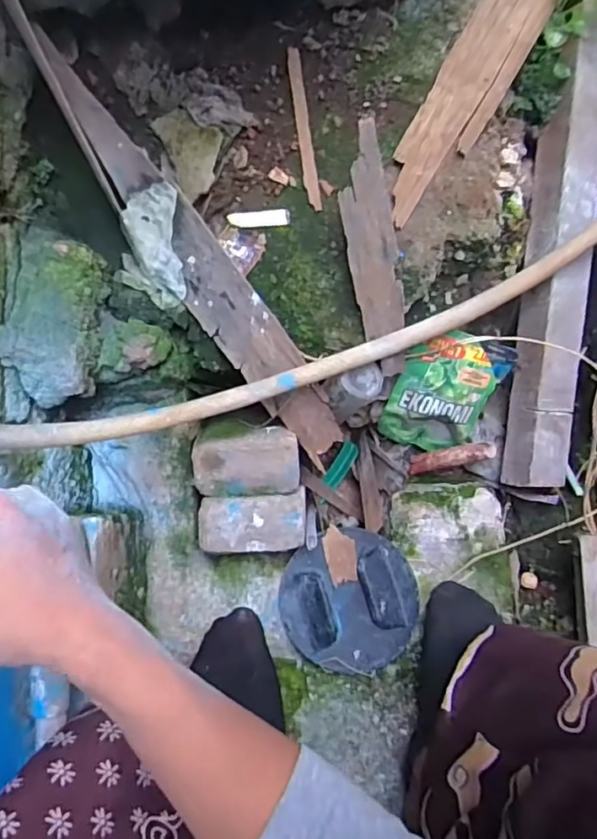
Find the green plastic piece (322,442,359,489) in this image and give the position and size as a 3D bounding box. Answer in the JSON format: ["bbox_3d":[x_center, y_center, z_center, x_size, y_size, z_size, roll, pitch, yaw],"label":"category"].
[{"bbox_3d":[0.054,0.056,0.711,0.020,0.014,0.062,31,77,3],"label":"green plastic piece"}]

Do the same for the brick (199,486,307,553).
[{"bbox_3d":[-0.045,0.104,0.578,0.106,0.035,0.055,-5,87,2],"label":"brick"}]

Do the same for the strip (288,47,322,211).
[{"bbox_3d":[0.005,-0.282,0.551,0.013,0.008,0.155,-8,87,2],"label":"strip"}]

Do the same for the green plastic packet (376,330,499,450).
[{"bbox_3d":[0.152,-0.025,0.618,0.097,0.029,0.150,17,122,4],"label":"green plastic packet"}]

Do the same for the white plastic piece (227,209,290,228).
[{"bbox_3d":[-0.039,-0.197,0.557,0.059,0.004,0.017,-4,88,2],"label":"white plastic piece"}]

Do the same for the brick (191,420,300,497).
[{"bbox_3d":[-0.053,0.040,0.603,0.107,0.060,0.077,0,88,2],"label":"brick"}]

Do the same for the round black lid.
[{"bbox_3d":[0.052,0.185,0.581,0.136,0.020,0.136,0,88,2],"label":"round black lid"}]

